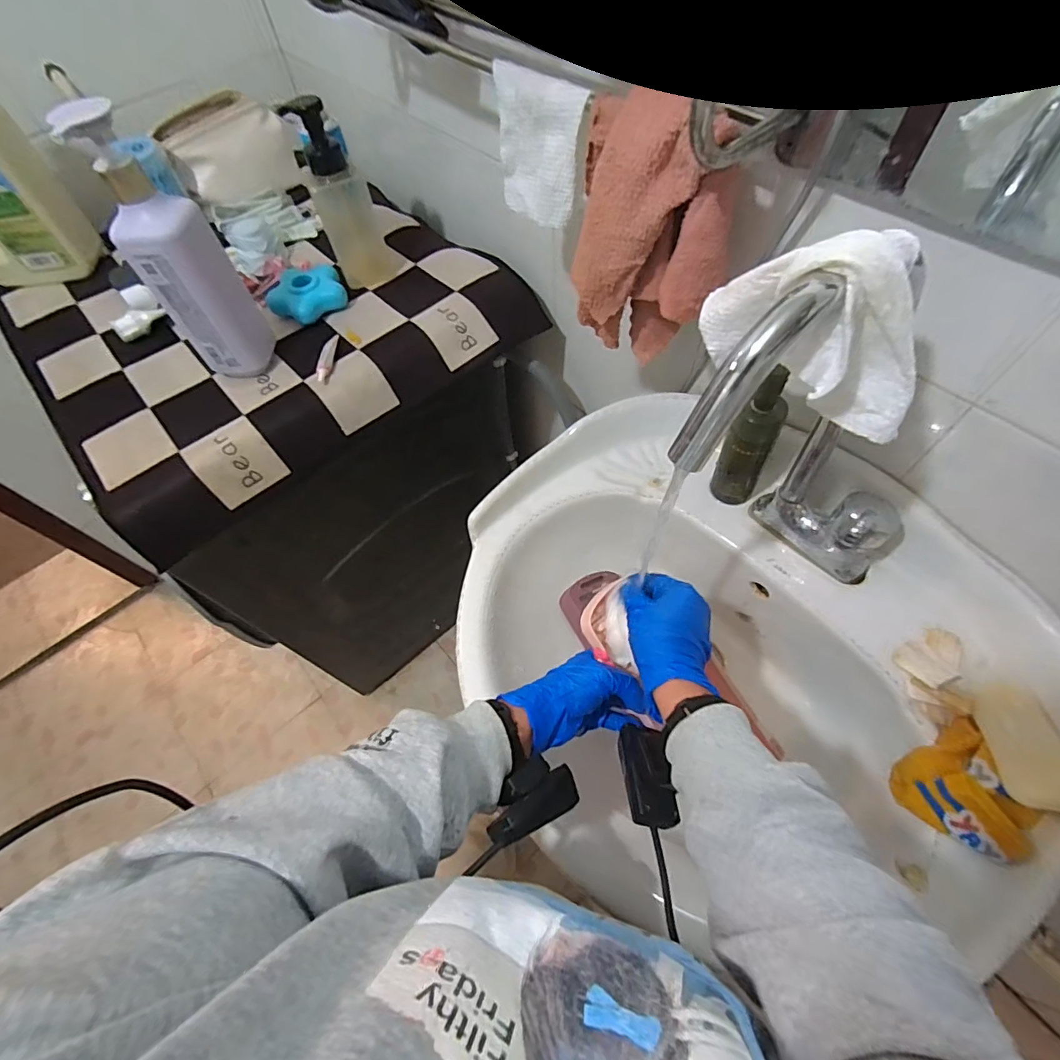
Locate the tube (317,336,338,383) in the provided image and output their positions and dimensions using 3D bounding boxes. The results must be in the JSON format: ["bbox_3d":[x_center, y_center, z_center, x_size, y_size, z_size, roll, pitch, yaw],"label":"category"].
[{"bbox_3d":[-0.252,-0.215,0.618,0.012,0.011,0.072,1,60,3],"label":"tube"}]

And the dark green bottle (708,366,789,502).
[{"bbox_3d":[0.226,-0.085,0.504,0.045,0.162,0.032,39,69,22],"label":"dark green bottle"}]

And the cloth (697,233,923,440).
[{"bbox_3d":[0.166,-0.113,0.286,0.120,0.094,0.053,10,61,8],"label":"cloth"}]

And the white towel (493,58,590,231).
[{"bbox_3d":[0.007,-0.347,0.457,0.020,0.109,0.102,-38,65,-18],"label":"white towel"}]

